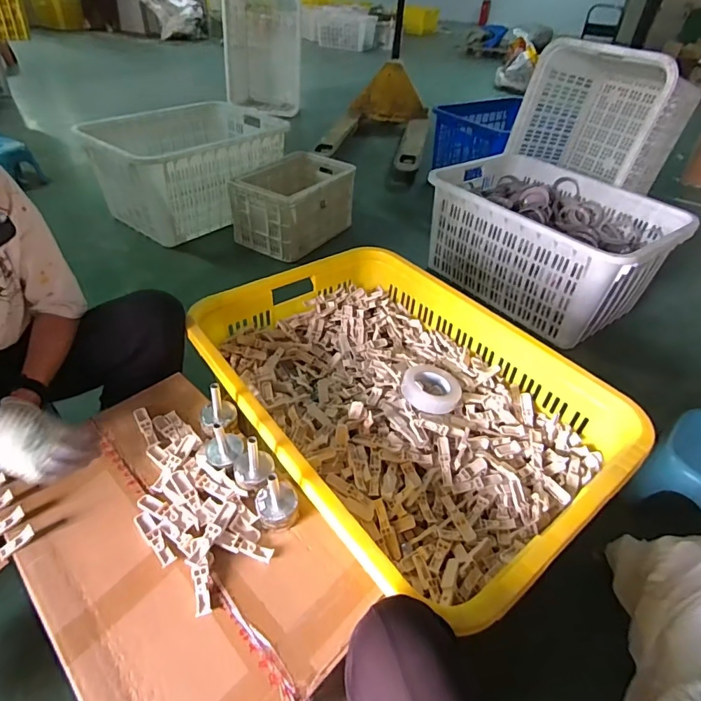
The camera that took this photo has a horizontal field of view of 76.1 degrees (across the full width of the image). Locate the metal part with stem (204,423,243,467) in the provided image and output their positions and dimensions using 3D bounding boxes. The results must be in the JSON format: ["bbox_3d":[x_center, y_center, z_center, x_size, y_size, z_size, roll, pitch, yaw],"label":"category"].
[{"bbox_3d":[-0.207,0.153,0.731,0.061,0.072,0.052,-15,44,-21],"label":"metal part with stem"}]

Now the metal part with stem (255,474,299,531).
[{"bbox_3d":[-0.110,0.228,0.673,0.061,0.081,0.053,-3,41,-9],"label":"metal part with stem"}]

